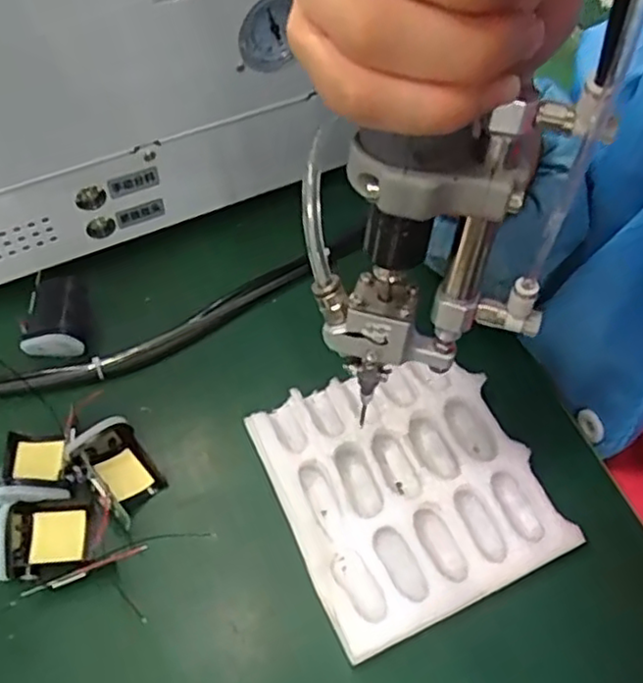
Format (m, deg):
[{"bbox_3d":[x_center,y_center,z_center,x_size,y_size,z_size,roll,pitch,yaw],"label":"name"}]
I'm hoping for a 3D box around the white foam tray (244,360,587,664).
[{"bbox_3d":[0.043,0.073,0.349,0.124,0.019,0.129,-19,61,-17],"label":"white foam tray"}]

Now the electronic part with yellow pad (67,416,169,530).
[{"bbox_3d":[-0.102,0.065,0.346,0.048,0.024,0.033,41,62,20],"label":"electronic part with yellow pad"}]

